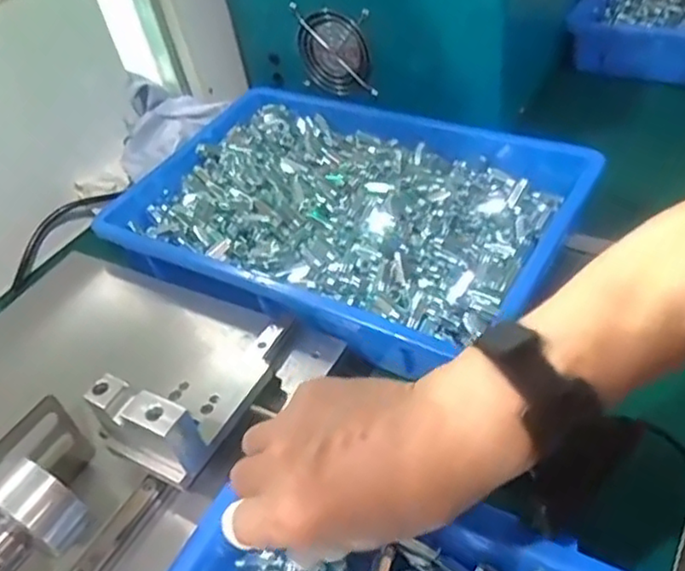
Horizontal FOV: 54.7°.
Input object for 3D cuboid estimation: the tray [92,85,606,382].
[{"bbox_3d":[-0.008,-0.069,0.561,0.369,0.045,0.247,19,51,27],"label":"tray"}]

